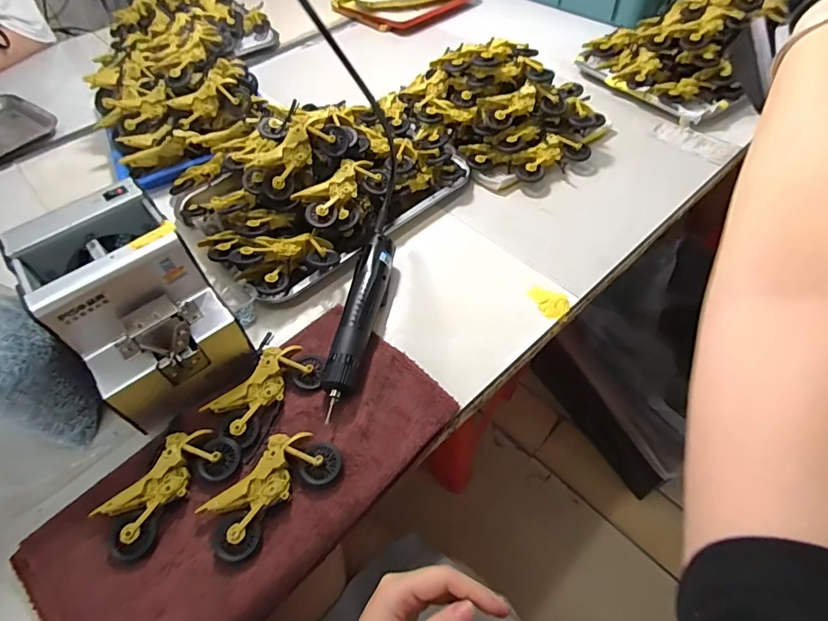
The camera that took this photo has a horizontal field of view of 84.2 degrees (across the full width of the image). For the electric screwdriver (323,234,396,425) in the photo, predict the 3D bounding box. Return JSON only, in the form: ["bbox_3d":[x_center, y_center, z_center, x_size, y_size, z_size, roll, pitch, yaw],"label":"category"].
[{"bbox_3d":[-0.057,0.005,0.489,0.036,0.034,0.217,7,54,8],"label":"electric screwdriver"}]

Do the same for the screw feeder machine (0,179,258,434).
[{"bbox_3d":[-0.264,-0.010,0.439,0.126,0.125,0.173,-35,59,-21],"label":"screw feeder machine"}]

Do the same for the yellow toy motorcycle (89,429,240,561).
[{"bbox_3d":[-0.213,0.152,0.397,0.058,0.021,0.114,33,62,25],"label":"yellow toy motorcycle"}]

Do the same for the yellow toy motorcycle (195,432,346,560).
[{"bbox_3d":[-0.123,0.151,0.395,0.116,0.019,0.060,-38,60,-23],"label":"yellow toy motorcycle"}]

